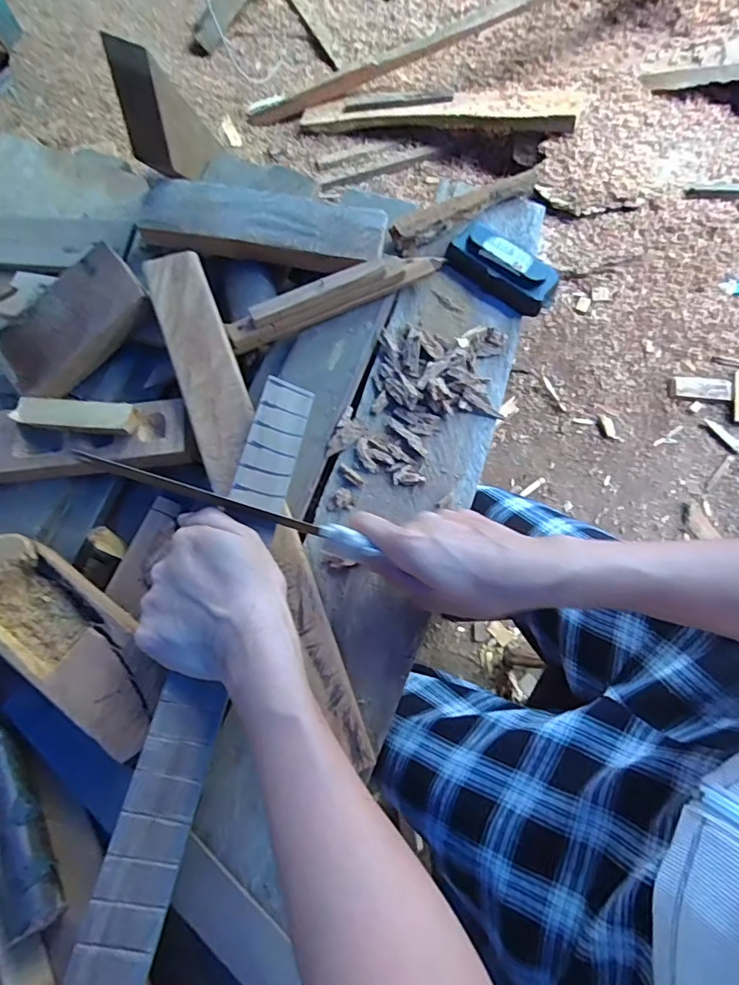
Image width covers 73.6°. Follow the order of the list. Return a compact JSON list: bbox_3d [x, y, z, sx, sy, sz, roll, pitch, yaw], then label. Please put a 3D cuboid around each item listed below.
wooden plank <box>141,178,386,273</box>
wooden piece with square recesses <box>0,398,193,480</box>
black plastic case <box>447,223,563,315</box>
[{"bbox_3d":[-0.100,-0.253,0.465,0.227,0.024,0.070,7,72,6],"label":"wooden plank"},{"bbox_3d":[-0.280,-0.042,0.419,0.258,0.028,0.060,-3,72,3],"label":"wooden piece with square recesses"},{"bbox_3d":[0.125,-0.211,0.465,0.104,0.026,0.041,40,79,15],"label":"black plastic case"}]

